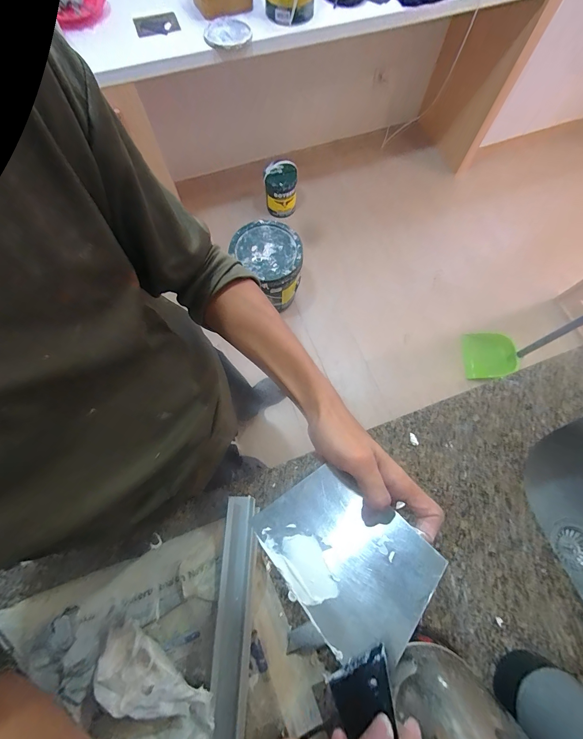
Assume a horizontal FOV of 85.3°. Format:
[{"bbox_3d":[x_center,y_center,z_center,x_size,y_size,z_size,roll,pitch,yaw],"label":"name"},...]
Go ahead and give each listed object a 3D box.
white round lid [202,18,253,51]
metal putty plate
[{"bbox_3d":[-0.208,-1.098,1.035,0.150,0.010,0.128,-25,85,-7],"label":"white round lid"},{"bbox_3d":[0.039,0.141,0.250,0.096,0.004,0.129,-45,53,-8],"label":"metal putty plate"}]

